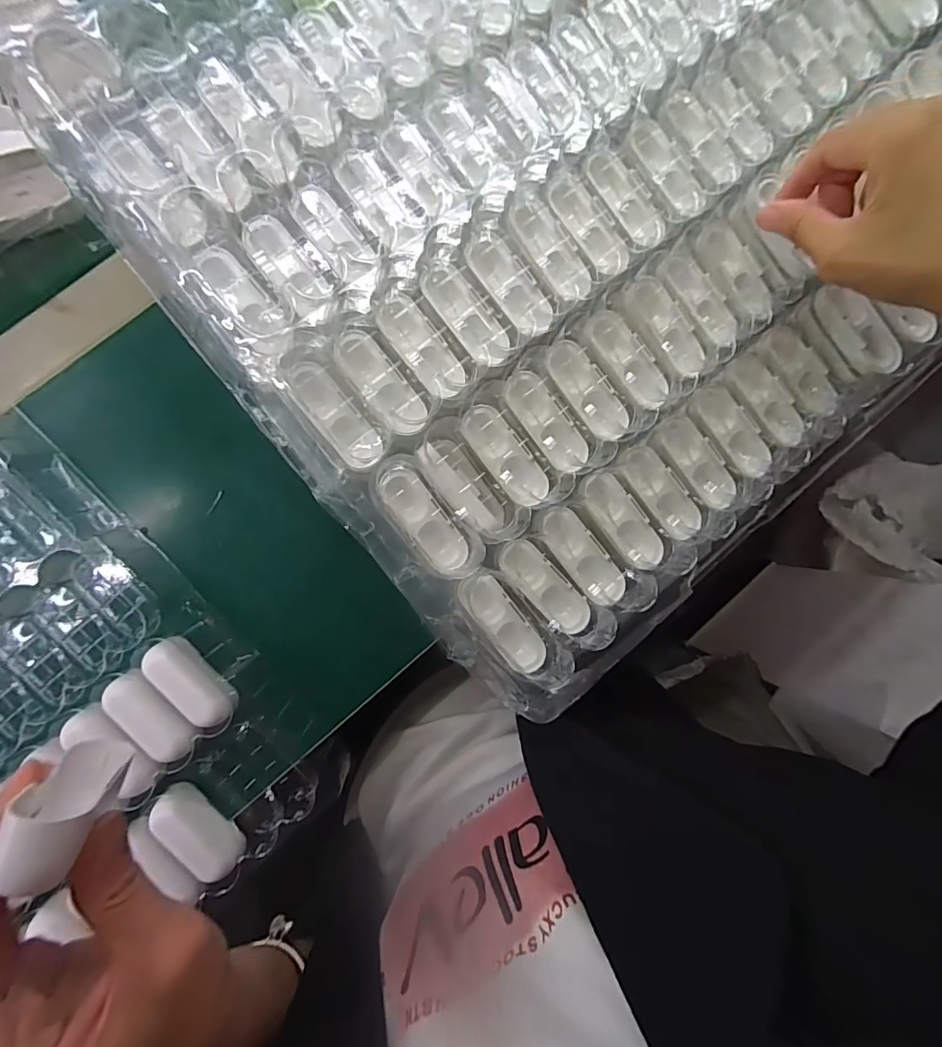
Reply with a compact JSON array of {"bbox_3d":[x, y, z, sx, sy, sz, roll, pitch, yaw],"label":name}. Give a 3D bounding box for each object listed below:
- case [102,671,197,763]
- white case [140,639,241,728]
[{"bbox_3d":[-0.199,0.119,0.300,0.027,0.018,0.060,-43,94,-5],"label":"case"},{"bbox_3d":[-0.176,0.099,0.306,0.062,0.023,0.032,45,85,-4],"label":"white case"}]

